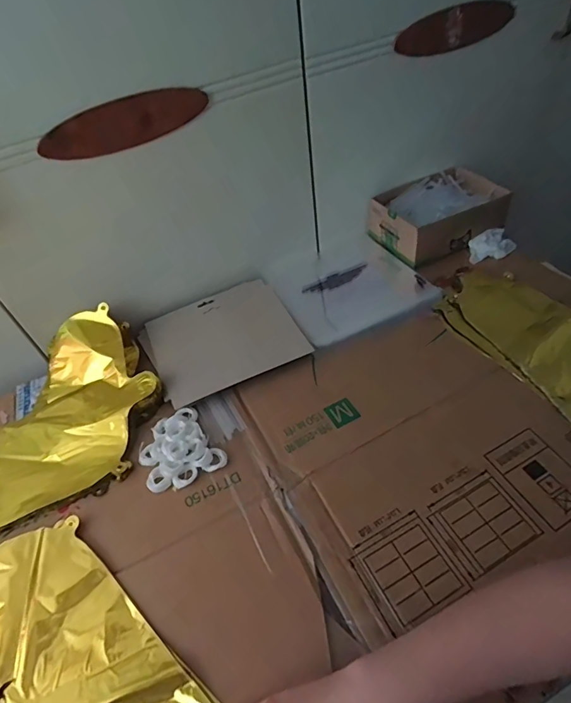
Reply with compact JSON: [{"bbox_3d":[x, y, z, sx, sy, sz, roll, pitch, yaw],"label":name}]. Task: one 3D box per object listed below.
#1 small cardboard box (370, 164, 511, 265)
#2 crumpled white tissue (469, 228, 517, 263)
[{"bbox_3d":[0.260,-0.240,0.743,0.210,0.071,0.158,-29,51,-18],"label":"small cardboard box"},{"bbox_3d":[0.334,-0.172,0.696,0.073,0.028,0.052,-26,50,-16],"label":"crumpled white tissue"}]

